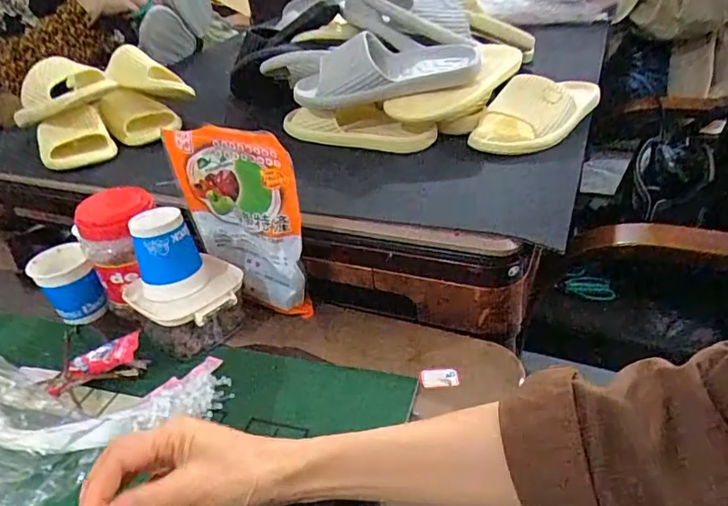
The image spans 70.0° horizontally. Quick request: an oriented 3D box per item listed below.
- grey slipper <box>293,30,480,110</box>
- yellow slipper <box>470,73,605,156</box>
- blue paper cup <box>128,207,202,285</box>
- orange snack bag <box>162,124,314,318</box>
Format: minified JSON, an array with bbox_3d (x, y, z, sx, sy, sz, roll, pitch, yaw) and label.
[{"bbox_3d":[0.026,-0.249,0.698,0.240,0.073,0.108,-7,34,0],"label":"grey slipper"},{"bbox_3d":[0.237,-0.202,0.704,0.103,0.055,0.223,19,42,33],"label":"yellow slipper"},{"bbox_3d":[-0.214,-0.007,0.552,0.058,0.066,0.055,-5,34,3],"label":"blue paper cup"},{"bbox_3d":[-0.134,-0.036,0.578,0.160,0.213,0.031,19,42,33],"label":"orange snack bag"}]

